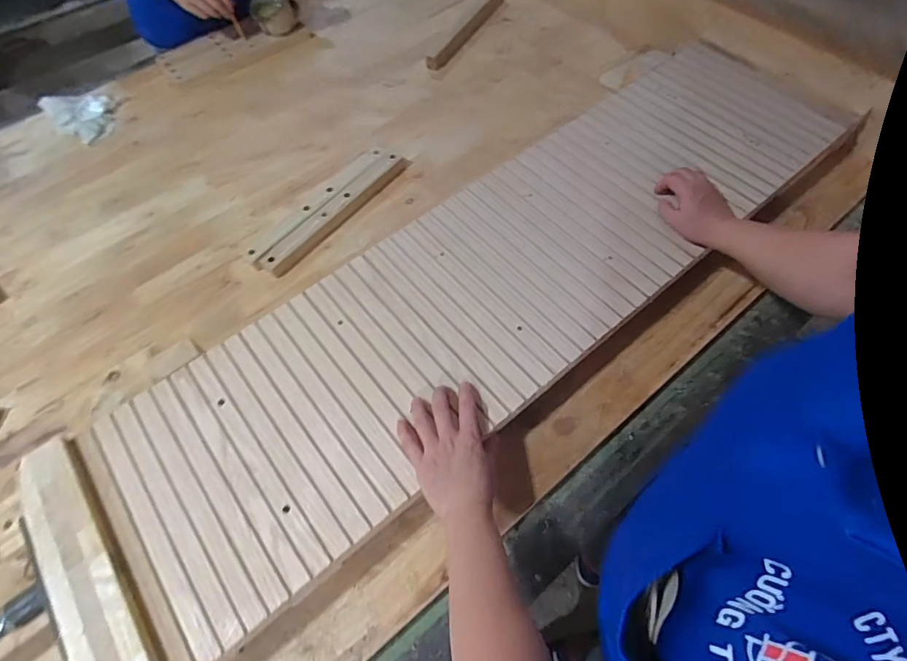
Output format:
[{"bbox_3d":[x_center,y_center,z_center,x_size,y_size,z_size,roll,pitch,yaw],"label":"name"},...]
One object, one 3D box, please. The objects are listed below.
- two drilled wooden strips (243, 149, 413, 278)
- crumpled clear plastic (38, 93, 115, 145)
[{"bbox_3d":[-0.212,-0.215,0.826,0.091,0.026,0.323,32,66,20],"label":"two drilled wooden strips"},{"bbox_3d":[-0.759,-0.439,0.974,0.121,0.052,0.110,-30,63,-14],"label":"crumpled clear plastic"}]

